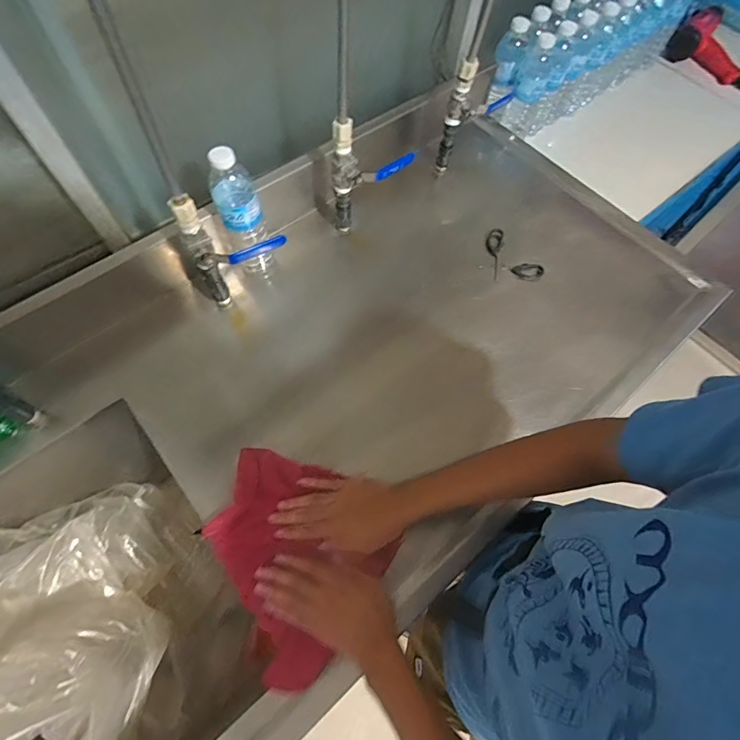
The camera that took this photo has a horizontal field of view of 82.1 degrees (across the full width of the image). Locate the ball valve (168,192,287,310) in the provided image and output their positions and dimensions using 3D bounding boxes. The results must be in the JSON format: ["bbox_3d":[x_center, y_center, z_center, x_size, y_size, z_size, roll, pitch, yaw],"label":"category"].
[{"bbox_3d":[-0.187,-0.149,0.593,0.119,0.209,0.051,-1,64,-3],"label":"ball valve"}]

